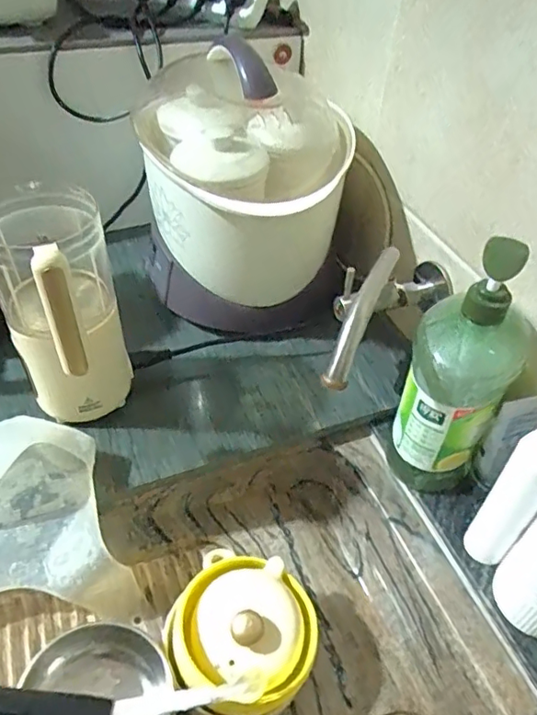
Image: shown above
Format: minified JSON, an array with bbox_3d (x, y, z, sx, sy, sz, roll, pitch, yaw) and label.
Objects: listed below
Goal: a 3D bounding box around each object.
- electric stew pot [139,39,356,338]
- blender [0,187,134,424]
[{"bbox_3d":[-0.029,-0.190,0.673,0.232,0.260,0.232,2,45,-2],"label":"electric stew pot"},{"bbox_3d":[-0.198,-0.031,0.540,0.102,0.234,0.161,-15,48,-18],"label":"blender"}]

